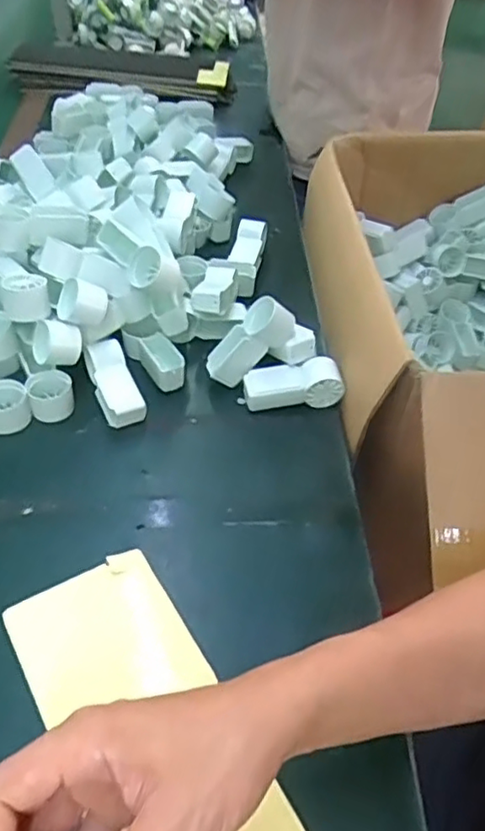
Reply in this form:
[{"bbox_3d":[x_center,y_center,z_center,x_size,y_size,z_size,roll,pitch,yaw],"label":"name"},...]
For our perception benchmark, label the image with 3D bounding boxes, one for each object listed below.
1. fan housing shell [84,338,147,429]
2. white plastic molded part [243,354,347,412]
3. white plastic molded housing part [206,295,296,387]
[{"bbox_3d":[-0.120,-0.029,0.588,0.035,0.027,0.087,-19,72,-20],"label":"fan housing shell"},{"bbox_3d":[0.048,-0.028,0.605,0.090,0.040,0.034,0,46,-4],"label":"white plastic molded part"},{"bbox_3d":[0.006,-0.073,0.603,0.091,0.039,0.044,-44,50,12],"label":"white plastic molded housing part"}]

